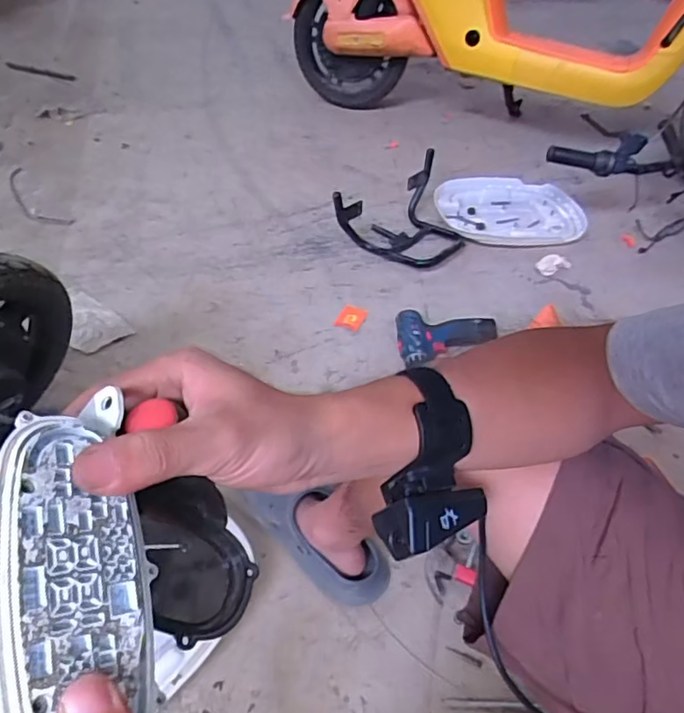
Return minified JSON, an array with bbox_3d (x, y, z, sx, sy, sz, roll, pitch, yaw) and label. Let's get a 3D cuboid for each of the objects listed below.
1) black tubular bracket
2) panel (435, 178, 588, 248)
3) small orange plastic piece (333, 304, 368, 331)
[{"bbox_3d":[0.141,-0.355,1.352,0.293,0.135,0.308,7,45,1],"label":"black tubular bracket"},{"bbox_3d":[0.433,-0.380,1.466,0.383,0.041,0.296,5,45,-1],"label":"panel"},{"bbox_3d":[0.020,-0.080,1.151,0.053,0.005,0.066,19,46,13],"label":"small orange plastic piece"}]

